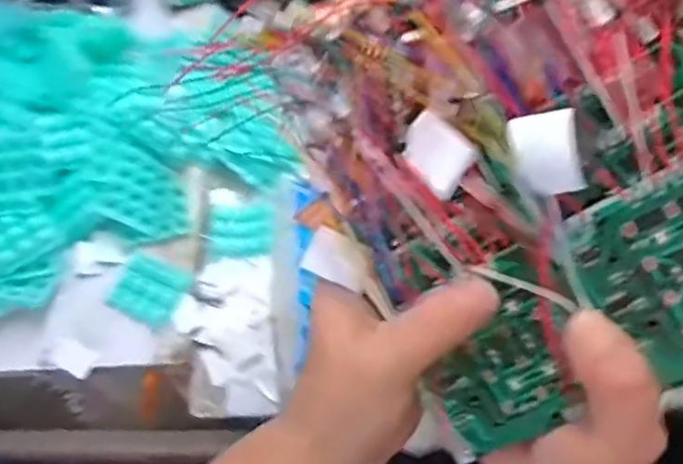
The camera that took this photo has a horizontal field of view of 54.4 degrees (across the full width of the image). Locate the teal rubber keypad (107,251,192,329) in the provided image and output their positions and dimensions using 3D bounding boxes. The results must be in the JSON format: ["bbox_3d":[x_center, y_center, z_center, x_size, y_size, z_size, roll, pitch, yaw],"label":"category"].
[{"bbox_3d":[-0.149,0.044,0.510,0.057,0.013,0.046,22,67,12],"label":"teal rubber keypad"}]

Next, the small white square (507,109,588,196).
[{"bbox_3d":[0.072,-0.027,0.232,0.023,0.006,0.027,-5,97,38],"label":"small white square"}]

